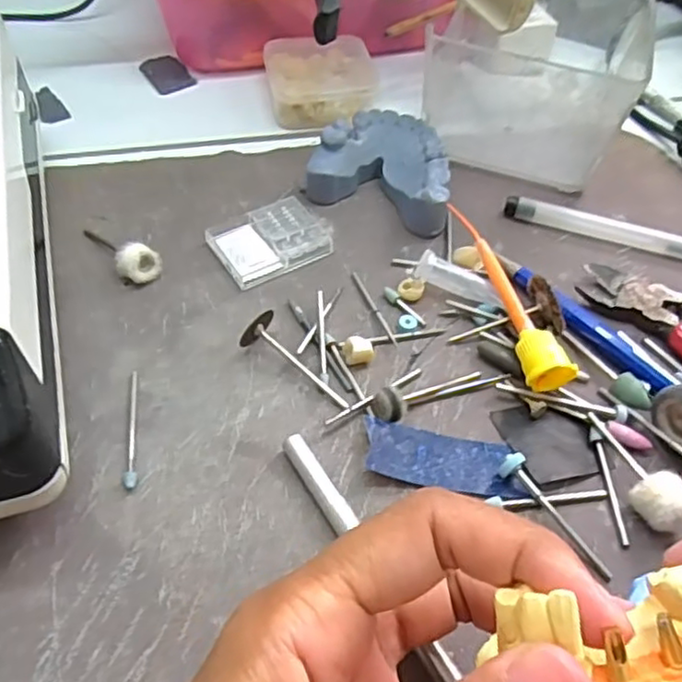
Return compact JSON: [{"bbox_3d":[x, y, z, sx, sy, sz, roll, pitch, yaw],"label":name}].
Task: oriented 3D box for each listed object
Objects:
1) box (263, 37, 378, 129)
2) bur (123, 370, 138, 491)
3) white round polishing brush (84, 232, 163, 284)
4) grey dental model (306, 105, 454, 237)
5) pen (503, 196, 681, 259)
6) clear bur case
[{"bbox_3d":[-0.010,-0.138,0.350,0.056,0.021,0.054,-7,53,-9],"label":"box"},{"bbox_3d":[-0.072,0.029,0.225,0.004,0.004,0.046,-7,53,-9],"label":"bur"},{"bbox_3d":[-0.091,-0.040,0.271,0.016,0.014,0.040,-33,61,-25],"label":"white round polishing brush"},{"bbox_3d":[0.025,-0.078,0.301,0.064,0.024,0.053,28,56,17],"label":"grey dental model"},{"bbox_3d":[0.134,-0.046,0.294,0.121,0.010,0.010,16,53,8],"label":"pen"},{"bbox_3d":[-0.028,-0.043,0.282,0.051,0.007,0.033,-27,59,-22],"label":"clear bur case"}]

